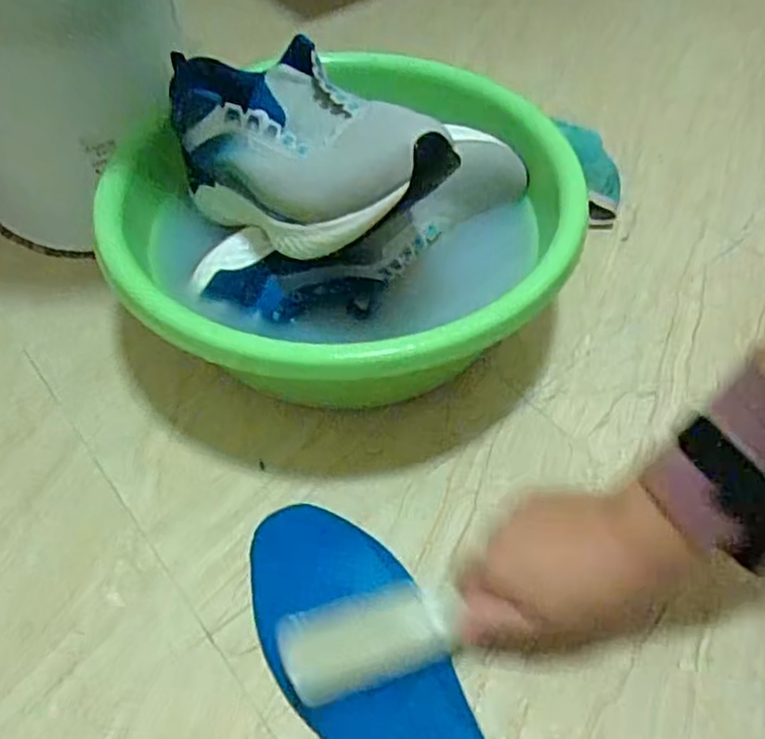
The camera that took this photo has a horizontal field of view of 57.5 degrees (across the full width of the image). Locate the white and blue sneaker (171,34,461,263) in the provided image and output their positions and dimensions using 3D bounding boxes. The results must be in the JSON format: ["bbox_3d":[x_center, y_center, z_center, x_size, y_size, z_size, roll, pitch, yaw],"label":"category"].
[{"bbox_3d":[-0.061,-0.166,0.500,0.115,0.093,0.254,-32,58,-23],"label":"white and blue sneaker"}]

